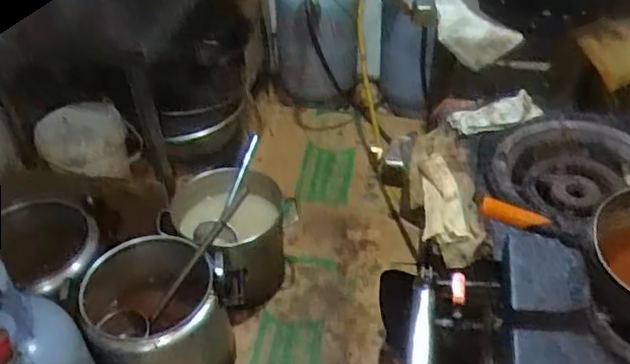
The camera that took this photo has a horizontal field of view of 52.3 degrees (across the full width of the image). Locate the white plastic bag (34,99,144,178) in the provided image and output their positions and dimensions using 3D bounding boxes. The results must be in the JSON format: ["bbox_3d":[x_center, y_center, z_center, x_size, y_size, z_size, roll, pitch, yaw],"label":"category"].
[{"bbox_3d":[-0.648,-0.118,1.837,0.262,0.125,0.244,-23,45,-21],"label":"white plastic bag"}]

